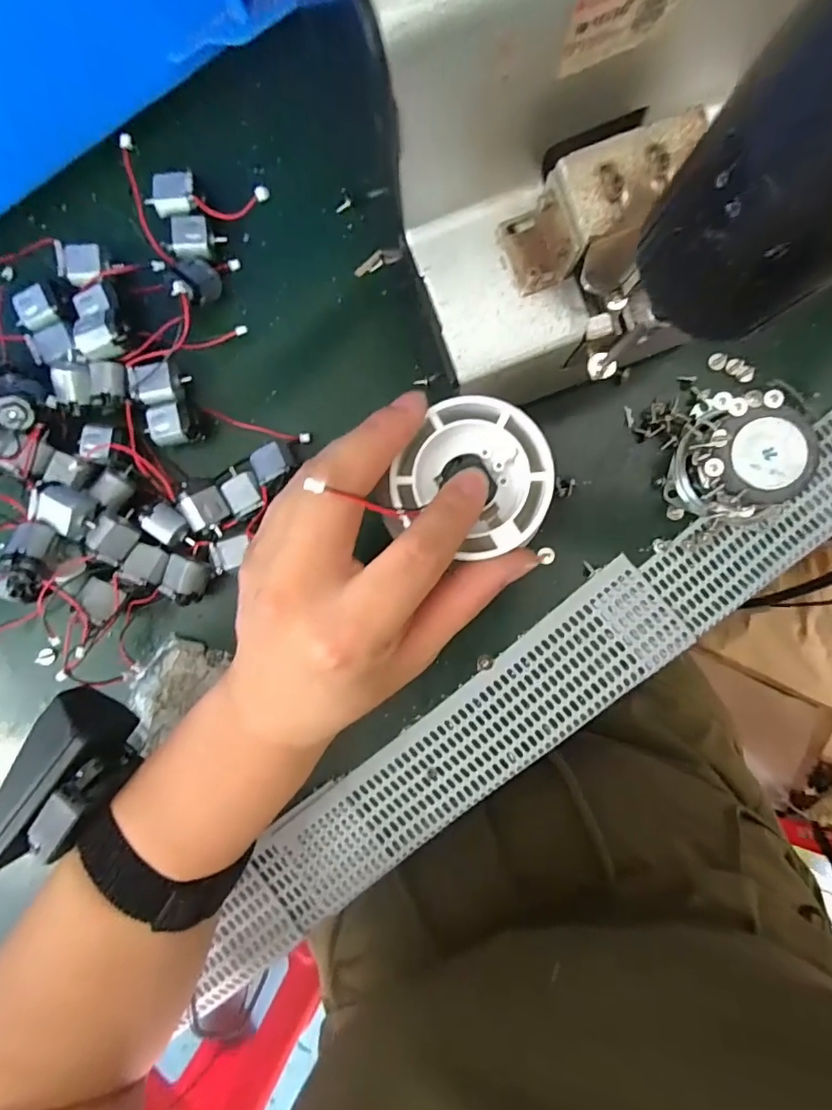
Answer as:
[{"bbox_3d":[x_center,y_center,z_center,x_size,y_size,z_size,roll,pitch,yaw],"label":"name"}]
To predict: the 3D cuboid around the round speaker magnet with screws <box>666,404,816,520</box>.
[{"bbox_3d":[0.148,-0.041,0.232,0.047,0.030,0.045,0,89,4],"label":"round speaker magnet with screws"}]

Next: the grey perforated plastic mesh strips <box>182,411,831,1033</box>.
[{"bbox_3d":[0.073,0.058,0.248,0.461,0.005,0.051,-38,87,2],"label":"grey perforated plastic mesh strips"}]

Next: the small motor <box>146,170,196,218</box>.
[{"bbox_3d":[-0.115,-0.169,0.237,0.023,0.009,0.016,-6,88,4],"label":"small motor"}]

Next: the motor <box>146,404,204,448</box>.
[{"bbox_3d":[-0.119,-0.063,0.249,0.022,0.017,0.020,0,89,4],"label":"motor"}]

